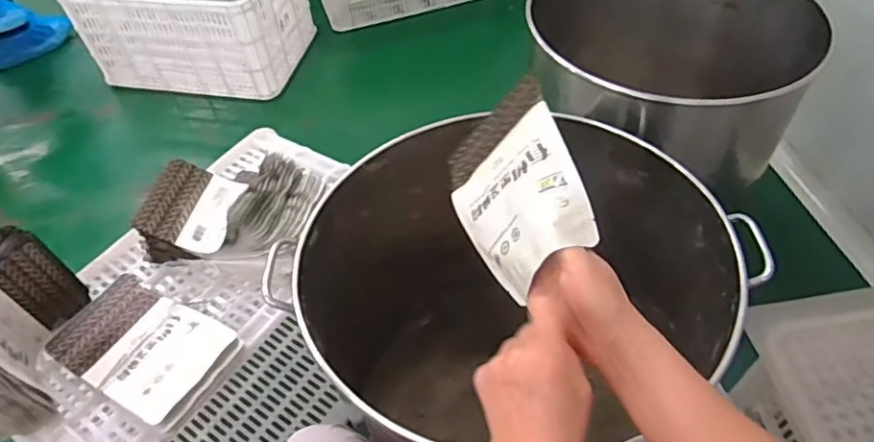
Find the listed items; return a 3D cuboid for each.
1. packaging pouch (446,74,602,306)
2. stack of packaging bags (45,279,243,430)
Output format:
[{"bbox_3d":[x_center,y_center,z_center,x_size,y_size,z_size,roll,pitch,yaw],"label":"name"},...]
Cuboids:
[{"bbox_3d":[0.071,-0.035,0.553,0.036,0.134,0.212,25,37,-31],"label":"packaging pouch"},{"bbox_3d":[-0.374,0.153,0.734,0.227,0.027,0.134,22,56,22],"label":"stack of packaging bags"}]

